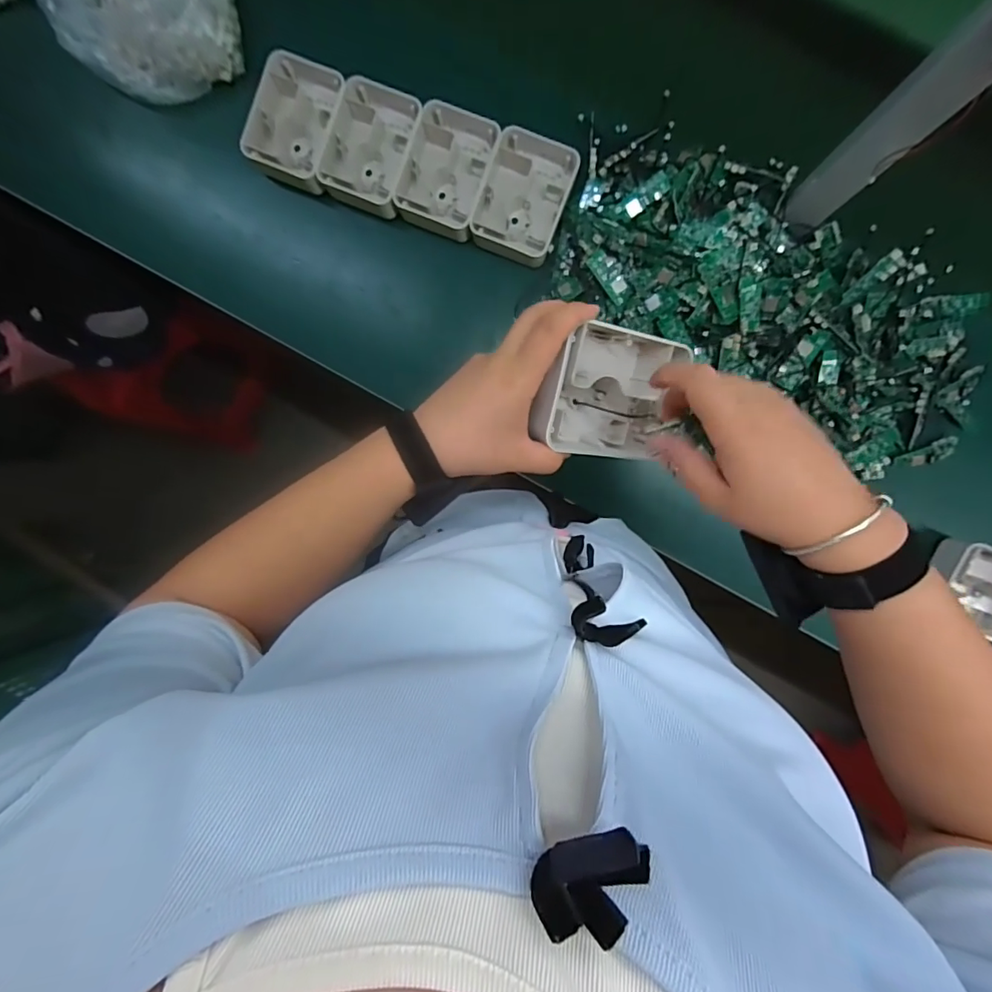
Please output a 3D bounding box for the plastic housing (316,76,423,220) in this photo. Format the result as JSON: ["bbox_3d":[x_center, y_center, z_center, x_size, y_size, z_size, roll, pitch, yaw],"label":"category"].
[{"bbox_3d":[-0.150,-0.425,0.587,0.099,0.034,0.138,22,95,1],"label":"plastic housing"}]

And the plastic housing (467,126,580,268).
[{"bbox_3d":[0.036,-0.364,0.591,0.100,0.049,0.138,22,95,1],"label":"plastic housing"}]

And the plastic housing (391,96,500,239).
[{"bbox_3d":[-0.060,-0.392,0.589,0.099,0.040,0.131,19,95,2],"label":"plastic housing"}]

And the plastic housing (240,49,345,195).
[{"bbox_3d":[-0.243,-0.457,0.592,0.099,0.039,0.135,22,95,1],"label":"plastic housing"}]

